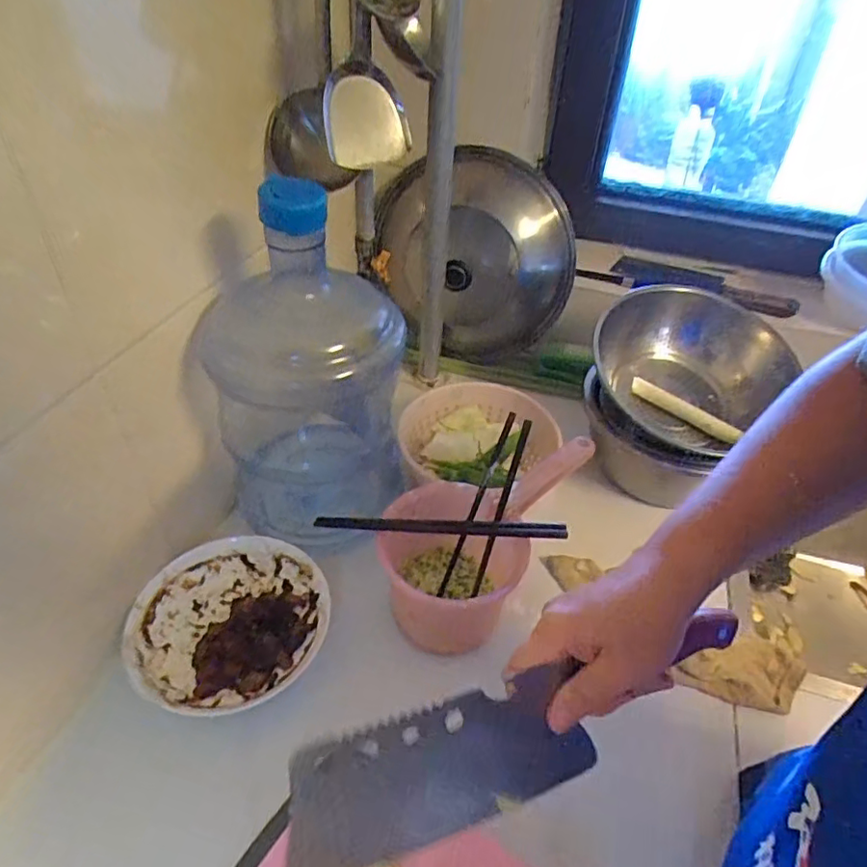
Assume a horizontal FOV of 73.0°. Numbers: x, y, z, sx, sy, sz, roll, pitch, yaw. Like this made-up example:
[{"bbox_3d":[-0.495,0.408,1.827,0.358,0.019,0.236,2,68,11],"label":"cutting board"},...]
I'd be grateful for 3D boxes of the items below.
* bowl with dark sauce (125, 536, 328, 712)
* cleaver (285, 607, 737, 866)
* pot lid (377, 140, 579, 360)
[{"bbox_3d":[-0.211,0.194,0.608,0.193,0.038,0.185,2,42,-2],"label":"bowl with dark sauce"},{"bbox_3d":[0.059,0.166,0.344,0.294,0.079,0.024,-12,8,-20],"label":"cleaver"},{"bbox_3d":[0.066,-0.255,0.893,0.369,0.284,0.102,-18,46,-22],"label":"pot lid"}]

